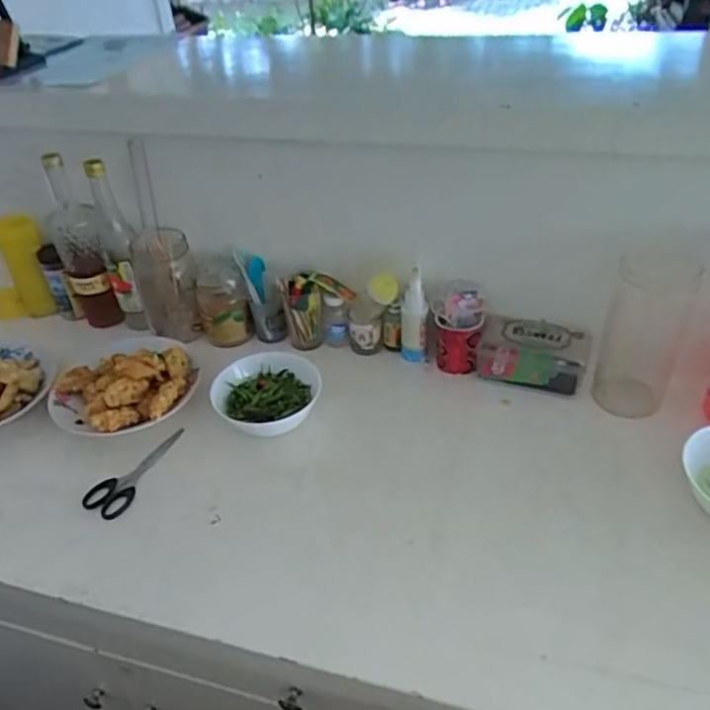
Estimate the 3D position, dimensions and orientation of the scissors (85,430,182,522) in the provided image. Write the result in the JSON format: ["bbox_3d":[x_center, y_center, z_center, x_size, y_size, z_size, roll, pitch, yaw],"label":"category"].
[{"bbox_3d":[-0.279,0.143,0.808,0.055,0.009,0.157,12,41,21],"label":"scissors"}]

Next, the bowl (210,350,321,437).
[{"bbox_3d":[-0.121,0.060,0.865,0.141,0.048,0.142,-3,38,2],"label":"bowl"}]

